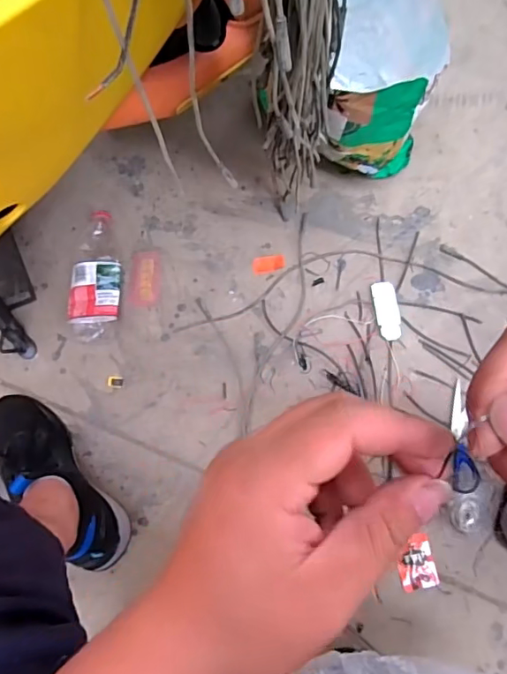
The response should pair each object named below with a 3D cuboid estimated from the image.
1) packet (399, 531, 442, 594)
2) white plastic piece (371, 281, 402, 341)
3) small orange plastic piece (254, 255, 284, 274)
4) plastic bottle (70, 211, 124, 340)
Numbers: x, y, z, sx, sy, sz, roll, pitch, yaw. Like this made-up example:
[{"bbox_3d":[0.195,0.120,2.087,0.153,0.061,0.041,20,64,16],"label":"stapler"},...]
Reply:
[{"bbox_3d":[0.228,0.319,0.715,0.051,0.008,0.067,-11,78,-2],"label":"packet"},{"bbox_3d":[0.206,-0.040,0.783,0.038,0.014,0.093,-7,78,-1],"label":"white plastic piece"},{"bbox_3d":[0.025,-0.115,0.805,0.050,0.004,0.027,-5,78,-1],"label":"small orange plastic piece"},{"bbox_3d":[-0.241,-0.098,0.788,0.080,0.043,0.210,2,78,1],"label":"plastic bottle"}]

